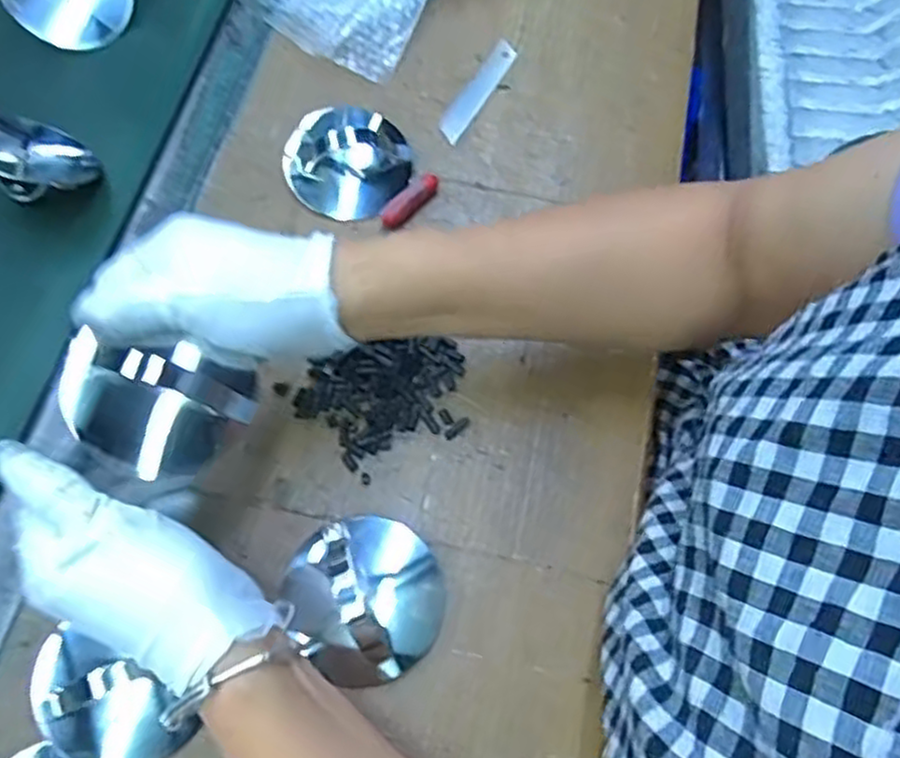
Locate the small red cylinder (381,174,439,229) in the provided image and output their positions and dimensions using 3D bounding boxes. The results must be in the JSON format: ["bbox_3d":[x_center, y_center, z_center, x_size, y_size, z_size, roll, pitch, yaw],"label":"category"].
[{"bbox_3d":[-0.026,-0.117,0.471,0.014,0.011,0.047,42,71,14],"label":"small red cylinder"}]

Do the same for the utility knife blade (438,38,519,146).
[{"bbox_3d":[0.021,-0.212,0.525,0.019,0.004,0.101,28,68,9],"label":"utility knife blade"}]

